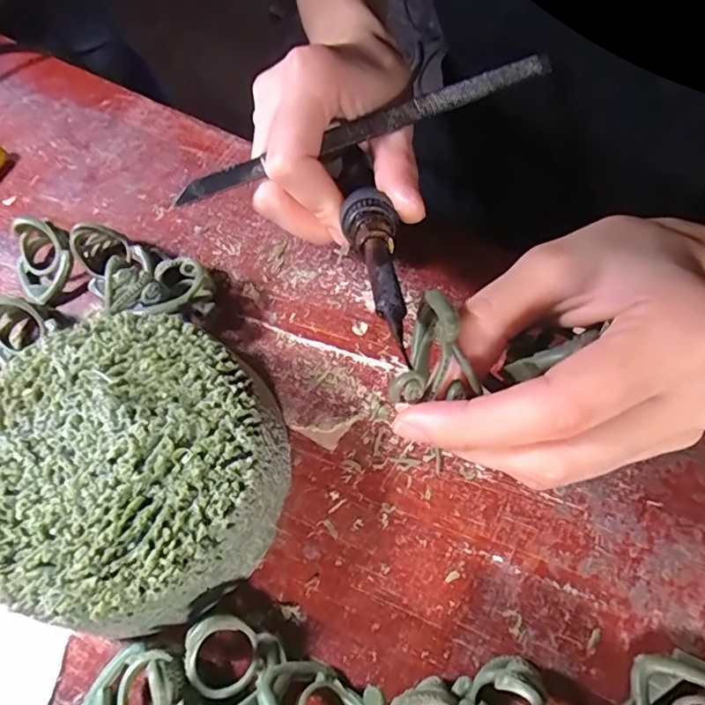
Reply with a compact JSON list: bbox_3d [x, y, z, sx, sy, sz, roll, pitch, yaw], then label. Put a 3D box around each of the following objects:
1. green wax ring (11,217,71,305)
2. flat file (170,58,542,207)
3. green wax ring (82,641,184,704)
[{"bbox_3d":[-0.143,-0.043,0.236,0.027,0.023,0.031,-33,70,-14],"label":"green wax ring"},{"bbox_3d":[0.006,-0.092,0.209,0.161,0.005,0.009,-23,66,-6],"label":"flat file"},{"bbox_3d":[-0.071,0.111,0.166,0.027,0.021,0.033,40,72,17],"label":"green wax ring"}]

